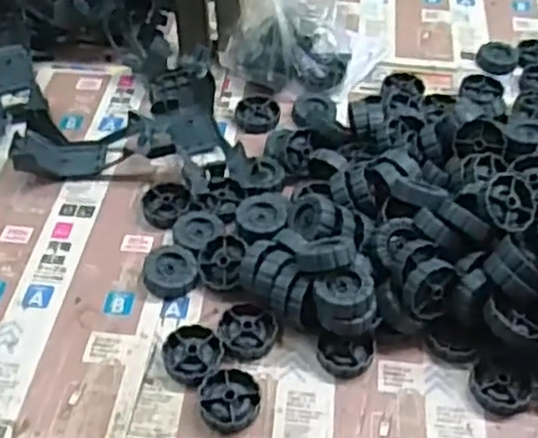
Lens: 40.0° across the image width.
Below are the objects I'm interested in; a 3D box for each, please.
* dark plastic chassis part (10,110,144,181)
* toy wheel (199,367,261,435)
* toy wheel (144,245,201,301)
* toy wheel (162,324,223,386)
[{"bbox_3d":[-0.156,-0.060,0.609,0.101,0.031,0.064,-2,48,-2],"label":"dark plastic chassis part"},{"bbox_3d":[-0.025,0.114,0.462,0.038,0.014,0.040,-1,47,1],"label":"toy wheel"},{"bbox_3d":[-0.068,0.037,0.525,0.037,0.014,0.037,3,48,3],"label":"toy wheel"},{"bbox_3d":[-0.050,0.088,0.485,0.037,0.008,0.040,0,48,0],"label":"toy wheel"}]

